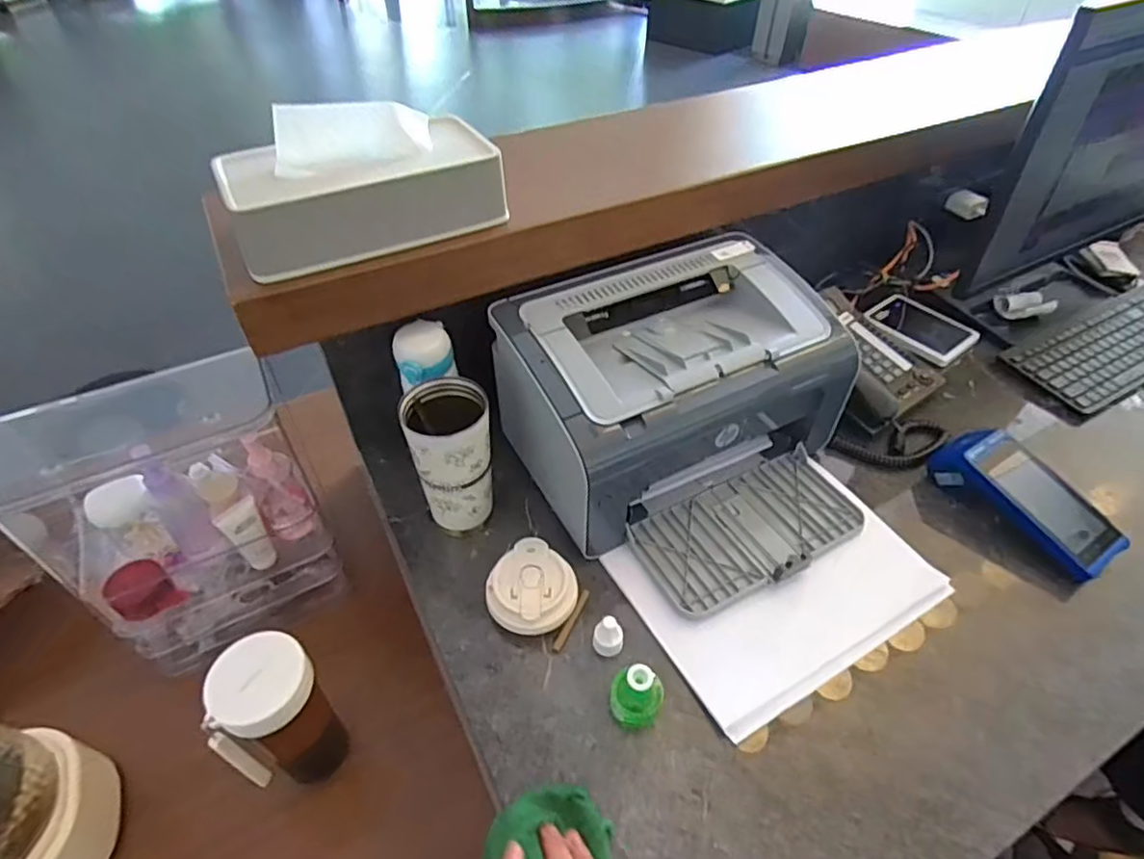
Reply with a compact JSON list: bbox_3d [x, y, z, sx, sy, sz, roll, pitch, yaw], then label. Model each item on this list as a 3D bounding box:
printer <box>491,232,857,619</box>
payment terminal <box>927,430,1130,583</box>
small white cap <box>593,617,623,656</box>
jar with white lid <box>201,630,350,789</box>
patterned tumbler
[{"bbox_3d":[0.134,-0.020,0.665,0.336,0.182,0.331,-23,50,-21],"label":"printer"},{"bbox_3d":[0.492,0.073,0.673,0.079,0.070,0.187,-23,50,-22],"label":"payment terminal"},{"bbox_3d":[0.034,0.192,0.571,0.027,0.036,0.021,7,46,7],"label":"small white cap"},{"bbox_3d":[-0.274,0.274,0.590,0.086,0.189,0.070,-15,48,-14],"label":"jar with white lid"},{"bbox_3d":[-0.121,0.030,0.632,0.076,0.163,0.076,0,46,0],"label":"patterned tumbler"}]

